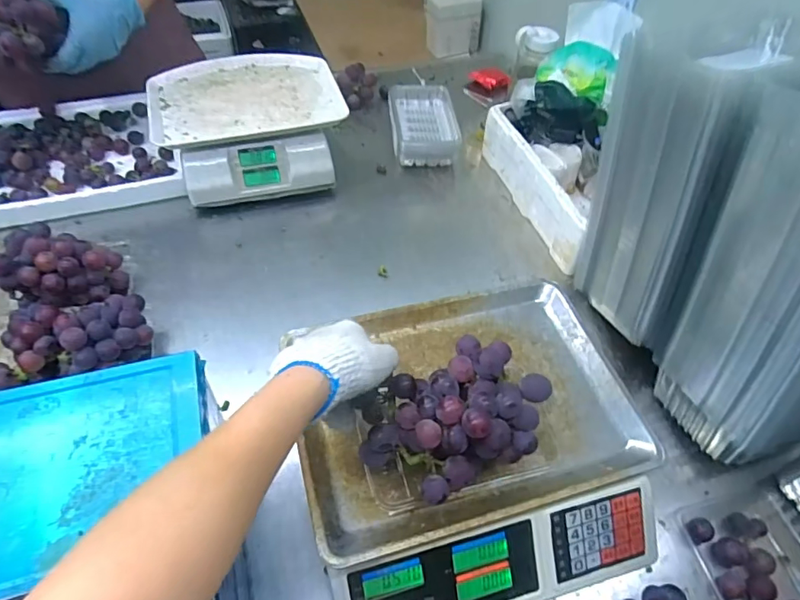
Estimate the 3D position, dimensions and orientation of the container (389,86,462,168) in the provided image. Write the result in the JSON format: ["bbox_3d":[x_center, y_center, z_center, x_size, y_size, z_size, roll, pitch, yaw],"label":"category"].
[{"bbox_3d":[0.043,-0.344,0.978,0.126,0.055,0.208,-2,51,-5],"label":"container"}]

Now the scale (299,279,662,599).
[{"bbox_3d":[0.070,0.157,0.541,0.333,0.118,0.305,-11,53,-13],"label":"scale"}]

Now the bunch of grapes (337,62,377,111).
[{"bbox_3d":[-0.090,-0.433,1.031,0.055,0.065,0.077,34,57,22],"label":"bunch of grapes"}]

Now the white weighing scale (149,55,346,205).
[{"bbox_3d":[-0.256,-0.296,0.875,0.289,0.126,0.270,-15,54,-14],"label":"white weighing scale"}]

